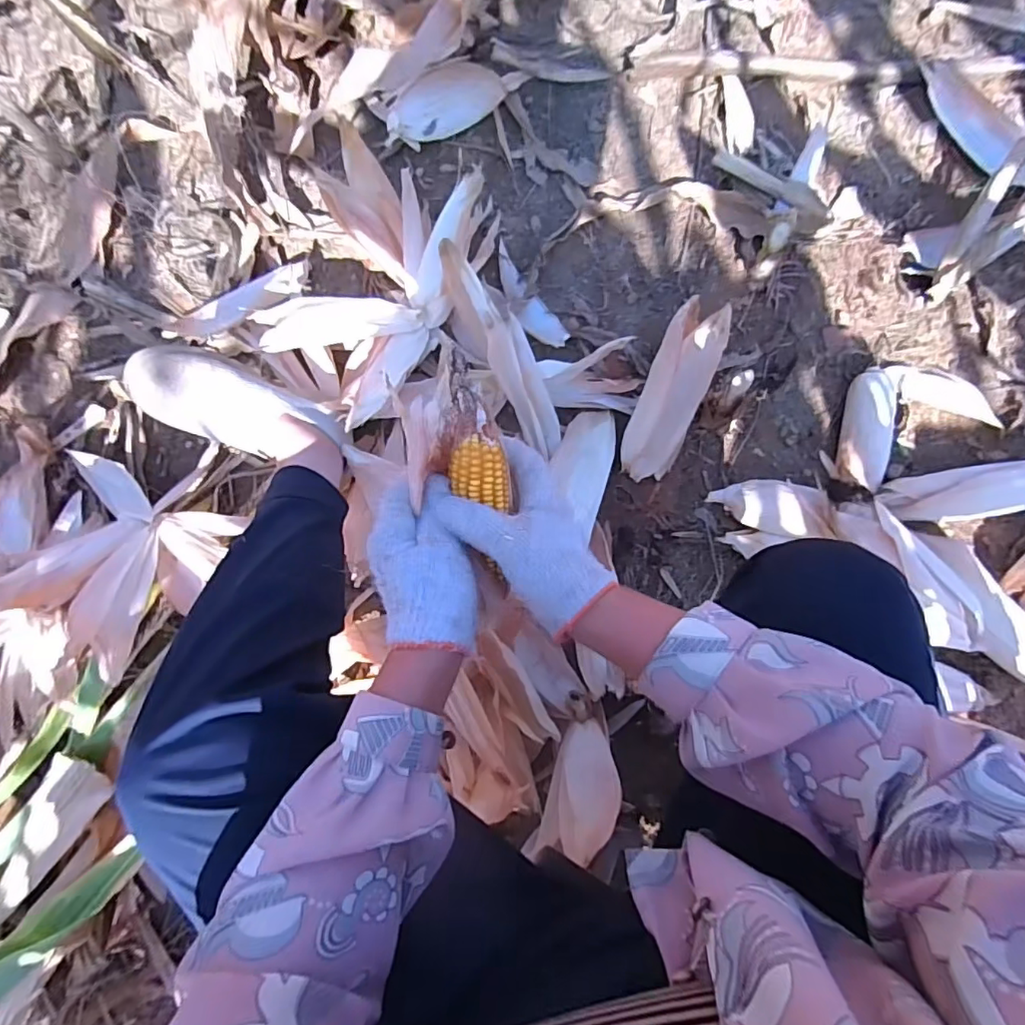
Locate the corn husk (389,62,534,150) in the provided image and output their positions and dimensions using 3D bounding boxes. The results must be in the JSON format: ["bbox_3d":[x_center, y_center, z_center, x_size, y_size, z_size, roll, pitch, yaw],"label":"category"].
[{"bbox_3d":[-0.086,-0.588,0.790,0.206,0.055,0.056,-17,81,5],"label":"corn husk"}]

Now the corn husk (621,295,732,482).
[{"bbox_3d":[0.205,-0.152,0.705,0.074,0.041,0.226,22,105,6],"label":"corn husk"}]

